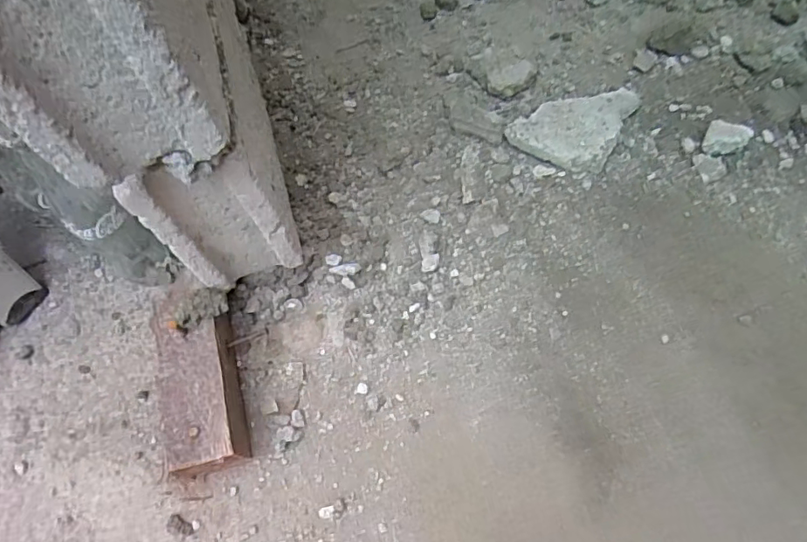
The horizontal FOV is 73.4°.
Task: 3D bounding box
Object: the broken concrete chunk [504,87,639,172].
[{"bbox_3d":[0.205,-0.182,0.643,0.109,0.023,0.151,29,70,18],"label":"broken concrete chunk"}]

